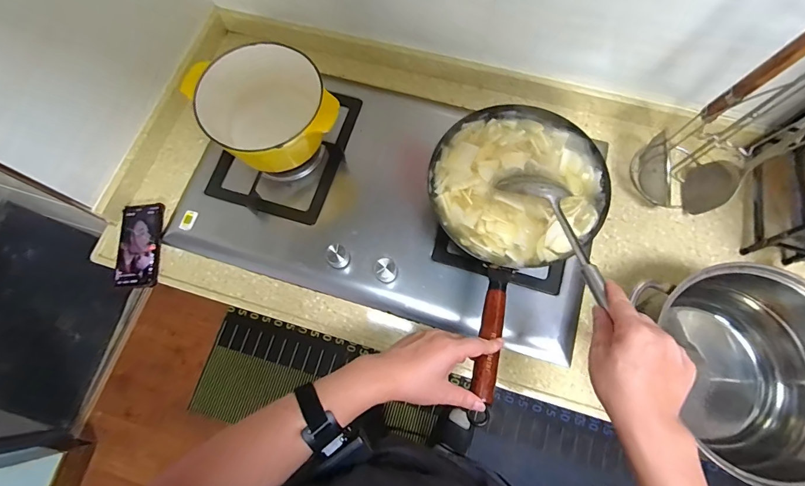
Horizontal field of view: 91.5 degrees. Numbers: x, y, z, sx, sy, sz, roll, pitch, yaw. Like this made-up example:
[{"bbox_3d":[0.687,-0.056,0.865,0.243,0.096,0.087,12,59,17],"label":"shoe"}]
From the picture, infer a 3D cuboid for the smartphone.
[{"bbox_3d":[-0.487,0.001,0.728,0.077,0.017,0.162,-4,69,-6],"label":"smartphone"}]

